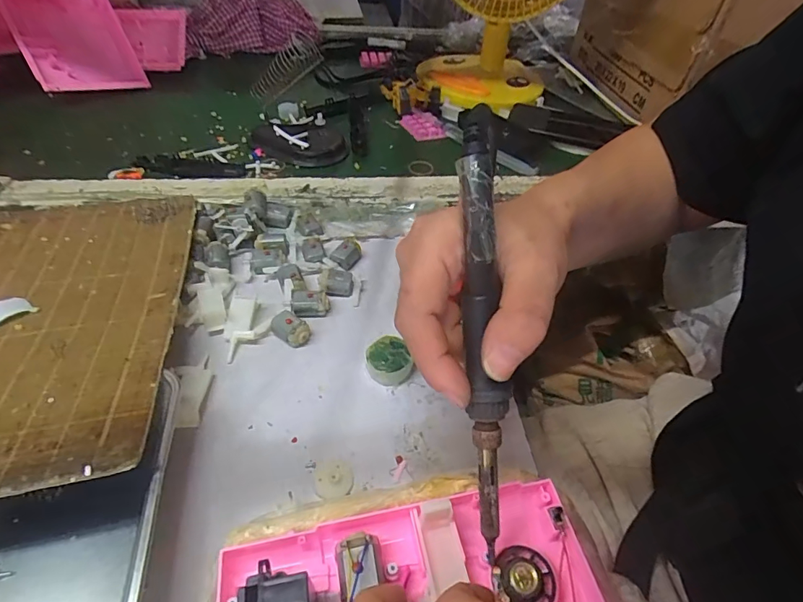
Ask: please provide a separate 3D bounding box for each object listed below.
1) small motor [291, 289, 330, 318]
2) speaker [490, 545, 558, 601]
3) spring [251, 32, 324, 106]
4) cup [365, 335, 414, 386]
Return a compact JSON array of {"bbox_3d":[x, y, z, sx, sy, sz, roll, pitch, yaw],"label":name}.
[{"bbox_3d":[-0.073,0.000,0.360,0.029,0.015,0.021,0,46,-7],"label":"small motor"},{"bbox_3d":[0.057,0.124,0.204,0.028,0.014,0.029,4,46,-4],"label":"speaker"},{"bbox_3d":[-0.127,-0.242,0.484,0.032,0.093,0.033,44,38,-27],"label":"spring"},{"bbox_3d":[-0.010,0.043,0.324,0.027,0.020,0.032,-14,49,-20],"label":"cup"}]

